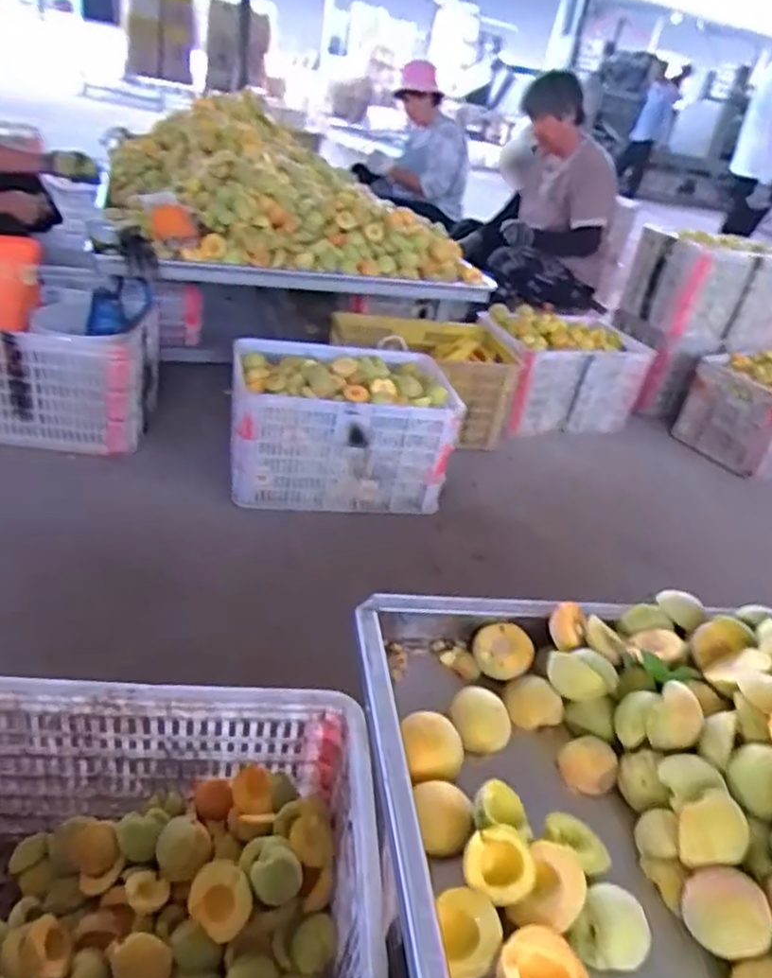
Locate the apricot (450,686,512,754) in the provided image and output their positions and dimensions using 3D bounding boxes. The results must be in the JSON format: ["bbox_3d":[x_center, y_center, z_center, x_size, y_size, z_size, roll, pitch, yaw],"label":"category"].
[{"bbox_3d":[0.089,0.223,0.662,0.049,0.040,0.049,8,33,-5],"label":"apricot"}]

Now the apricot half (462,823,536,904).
[{"bbox_3d":[0.086,0.285,0.517,0.054,0.026,0.050,1,56,-1],"label":"apricot half"}]

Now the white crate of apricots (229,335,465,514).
[{"bbox_3d":[-0.125,-0.167,1.789,0.539,0.345,0.380,1,34,-15],"label":"white crate of apricots"}]

